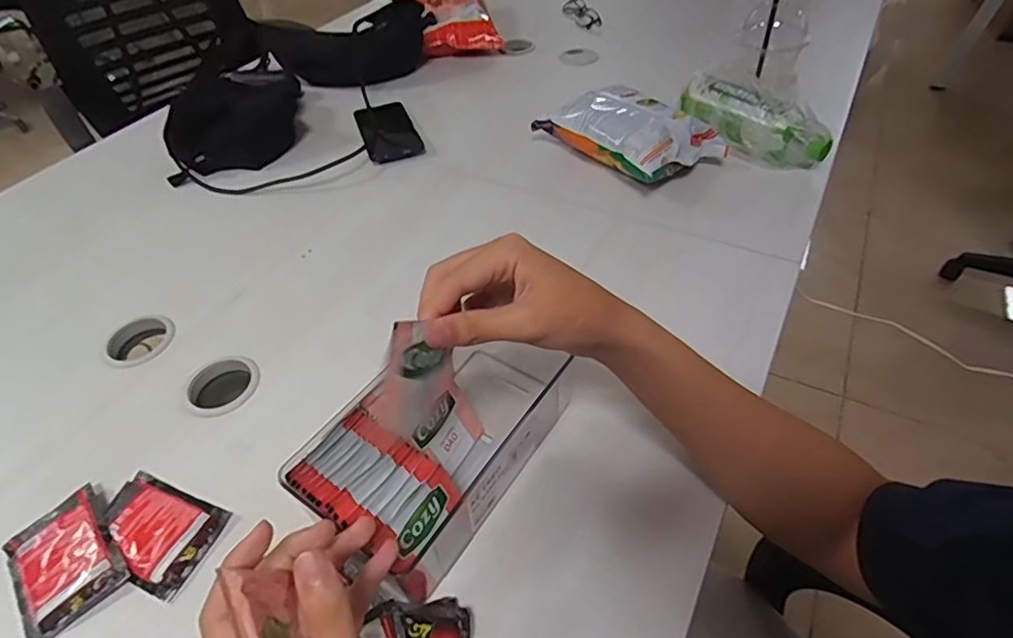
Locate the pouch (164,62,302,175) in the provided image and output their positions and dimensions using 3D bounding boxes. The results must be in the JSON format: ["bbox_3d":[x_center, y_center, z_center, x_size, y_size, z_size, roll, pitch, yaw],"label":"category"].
[{"bbox_3d":[-0.398,-0.306,0.819,0.160,0.048,0.234,-8,48,-7],"label":"pouch"}]

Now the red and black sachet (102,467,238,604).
[{"bbox_3d":[-0.266,0.160,0.418,0.102,0.009,0.067,16,50,16],"label":"red and black sachet"}]

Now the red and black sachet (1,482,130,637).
[{"bbox_3d":[-0.323,0.175,0.403,0.064,0.015,0.091,-35,56,-27],"label":"red and black sachet"}]

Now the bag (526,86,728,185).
[{"bbox_3d":[0.159,-0.243,0.702,0.136,0.055,0.191,-30,52,-22],"label":"bag"}]

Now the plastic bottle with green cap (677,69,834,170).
[{"bbox_3d":[0.303,-0.250,0.699,0.066,0.065,0.193,-29,52,-22],"label":"plastic bottle with green cap"}]

